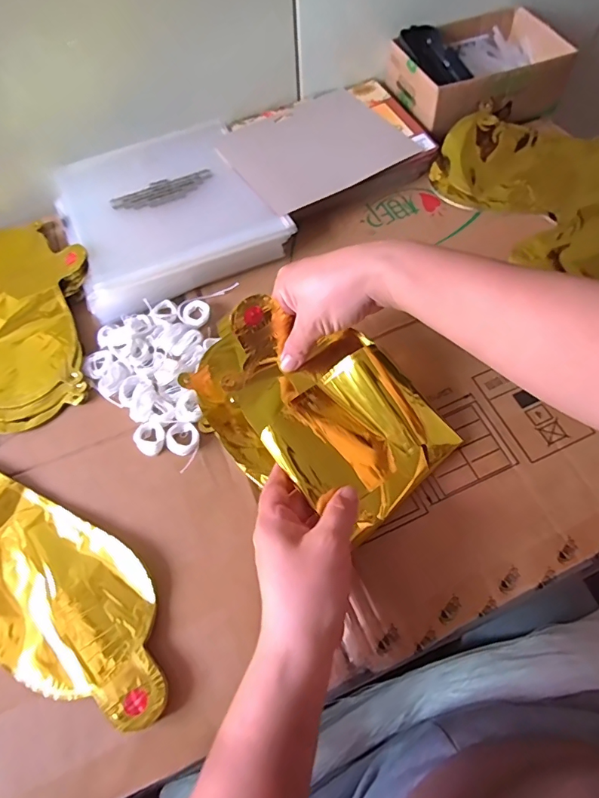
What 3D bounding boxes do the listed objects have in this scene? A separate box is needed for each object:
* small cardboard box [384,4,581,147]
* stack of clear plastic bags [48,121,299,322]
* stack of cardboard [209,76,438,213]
[{"bbox_3d":[0.215,-0.401,0.575,0.187,0.065,0.136,-19,63,-6],"label":"small cardboard box"},{"bbox_3d":[-0.147,-0.206,0.513,0.209,0.032,0.209,-25,65,-10],"label":"stack of clear plastic bags"},{"bbox_3d":[0.028,-0.303,0.558,0.219,0.029,0.171,-25,64,-9],"label":"stack of cardboard"}]

